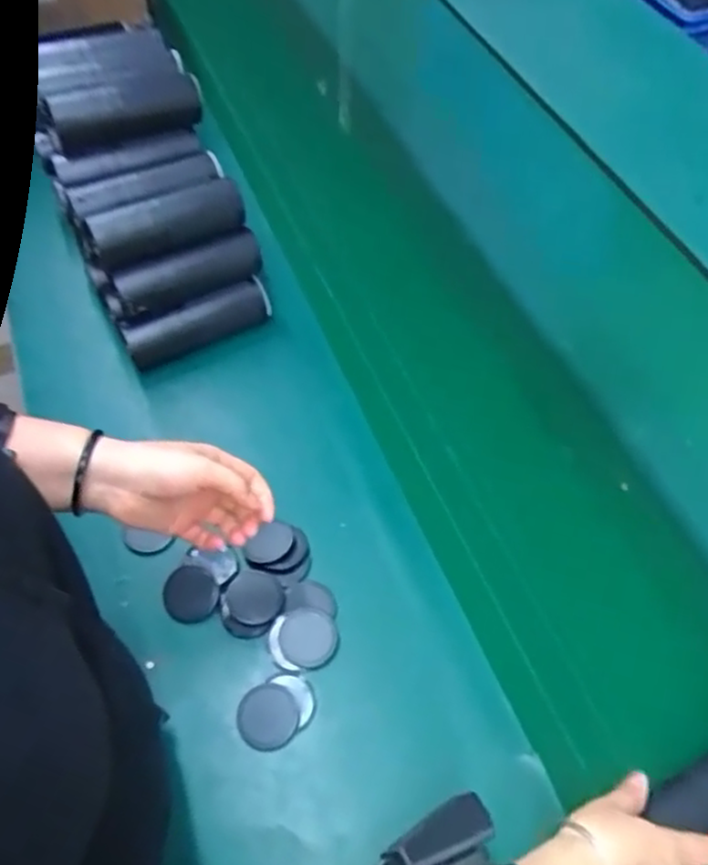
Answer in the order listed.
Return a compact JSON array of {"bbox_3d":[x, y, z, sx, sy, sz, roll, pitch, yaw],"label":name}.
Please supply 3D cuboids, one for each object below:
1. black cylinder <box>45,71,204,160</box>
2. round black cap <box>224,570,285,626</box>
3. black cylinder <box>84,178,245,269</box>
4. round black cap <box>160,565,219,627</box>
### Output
[{"bbox_3d":[-0.256,-0.367,0.806,0.172,0.053,0.048,-17,57,-12],"label":"black cylinder"},{"bbox_3d":[-0.092,0.152,0.655,0.053,0.006,0.049,0,55,0],"label":"round black cap"},{"bbox_3d":[-0.203,-0.231,0.772,0.172,0.040,0.044,-25,59,-17],"label":"black cylinder"},{"bbox_3d":[-0.151,0.151,0.657,0.050,0.008,0.050,-1,67,1],"label":"round black cap"}]

